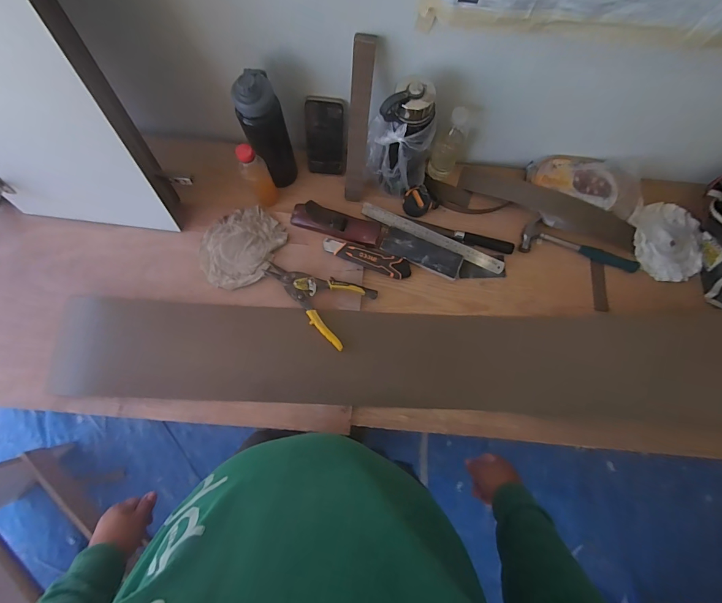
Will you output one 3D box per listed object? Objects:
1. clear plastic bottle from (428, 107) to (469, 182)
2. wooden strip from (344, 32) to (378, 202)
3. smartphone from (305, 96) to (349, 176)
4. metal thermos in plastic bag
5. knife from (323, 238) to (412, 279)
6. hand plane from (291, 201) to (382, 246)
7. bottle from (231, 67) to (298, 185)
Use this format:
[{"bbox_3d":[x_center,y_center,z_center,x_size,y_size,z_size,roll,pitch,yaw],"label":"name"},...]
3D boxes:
[{"bbox_3d":[0.187,-0.329,0.754,0.054,0.185,0.061,22,79,4],"label":"clear plastic bottle"},{"bbox_3d":[-0.004,-0.322,0.682,0.040,0.312,0.020,-6,57,-10],"label":"wooden strip"},{"bbox_3d":[-0.072,-0.346,0.761,0.087,0.168,0.006,11,54,2],"label":"smartphone"},{"bbox_3d":[0.076,-0.300,0.684,0.124,0.227,0.084,12,79,2],"label":"metal thermos in plastic bag"},{"bbox_3d":[0.014,-0.095,0.775,0.193,0.024,0.048,16,79,3],"label":"knife"},{"bbox_3d":[-0.054,-0.171,0.785,0.201,0.066,0.063,19,79,3],"label":"hand plane"},{"bbox_3d":[-0.179,-0.321,0.698,0.078,0.265,0.078,0,79,0],"label":"bottle"}]

